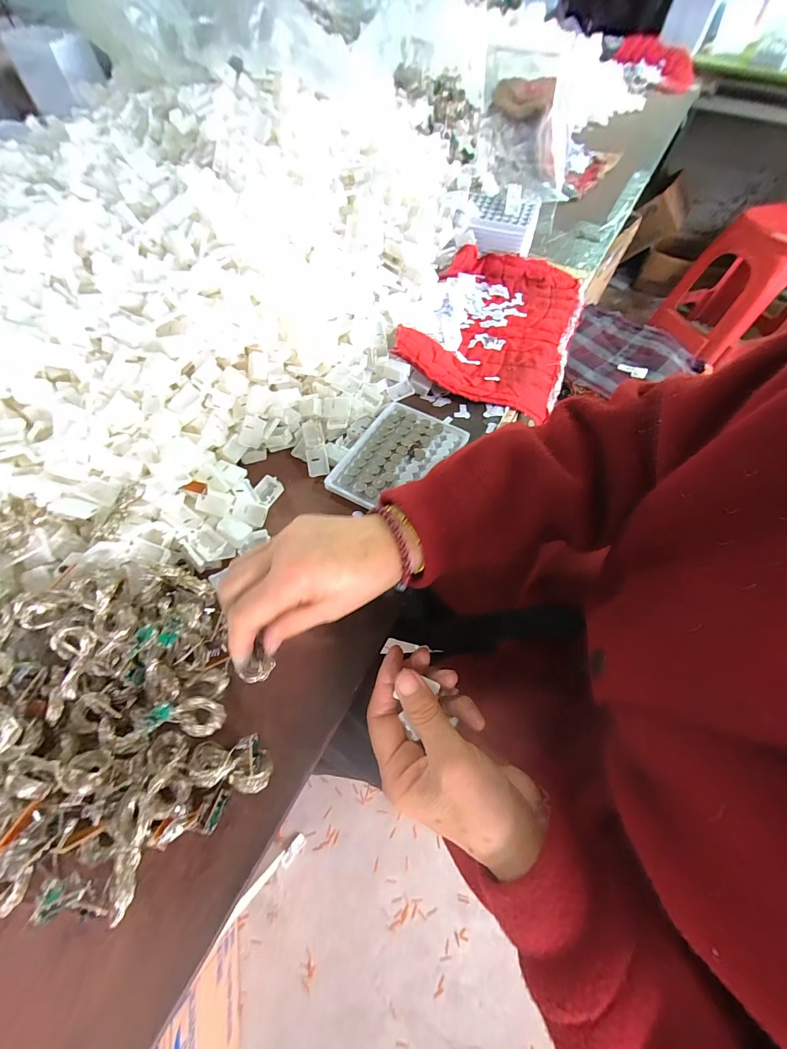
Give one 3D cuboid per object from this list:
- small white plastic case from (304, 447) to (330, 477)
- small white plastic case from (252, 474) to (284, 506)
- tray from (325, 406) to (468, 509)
[{"bbox_3d":[-0.075,-0.062,0.361,0.021,0.004,0.028,-9,85,-1],"label":"small white plastic case"},{"bbox_3d":[-0.117,-0.032,0.345,0.019,0.013,0.026,31,64,15],"label":"small white plastic case"},{"bbox_3d":[0.004,-0.067,0.365,0.090,0.009,0.130,28,63,13],"label":"tray"}]

